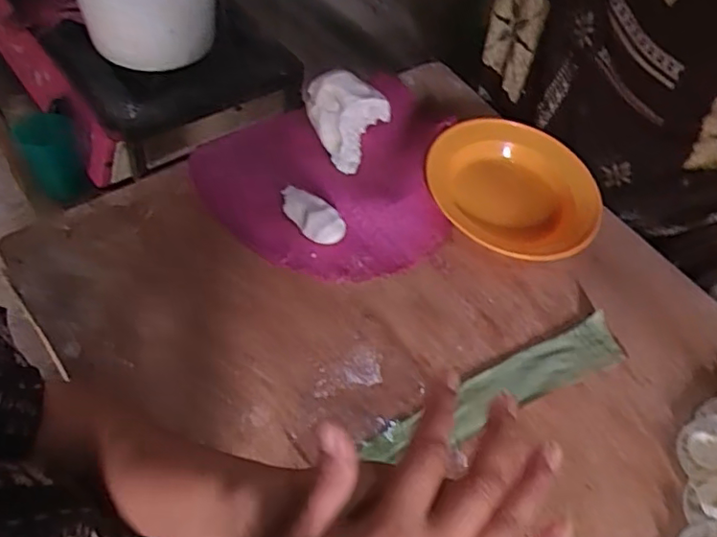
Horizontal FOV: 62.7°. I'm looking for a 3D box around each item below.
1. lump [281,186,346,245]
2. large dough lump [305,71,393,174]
[{"bbox_3d":[-0.055,-0.060,0.674,0.082,0.029,0.038,32,57,15],"label":"lump"},{"bbox_3d":[-0.011,-0.194,0.743,0.089,0.077,0.111,-23,61,-22],"label":"large dough lump"}]

